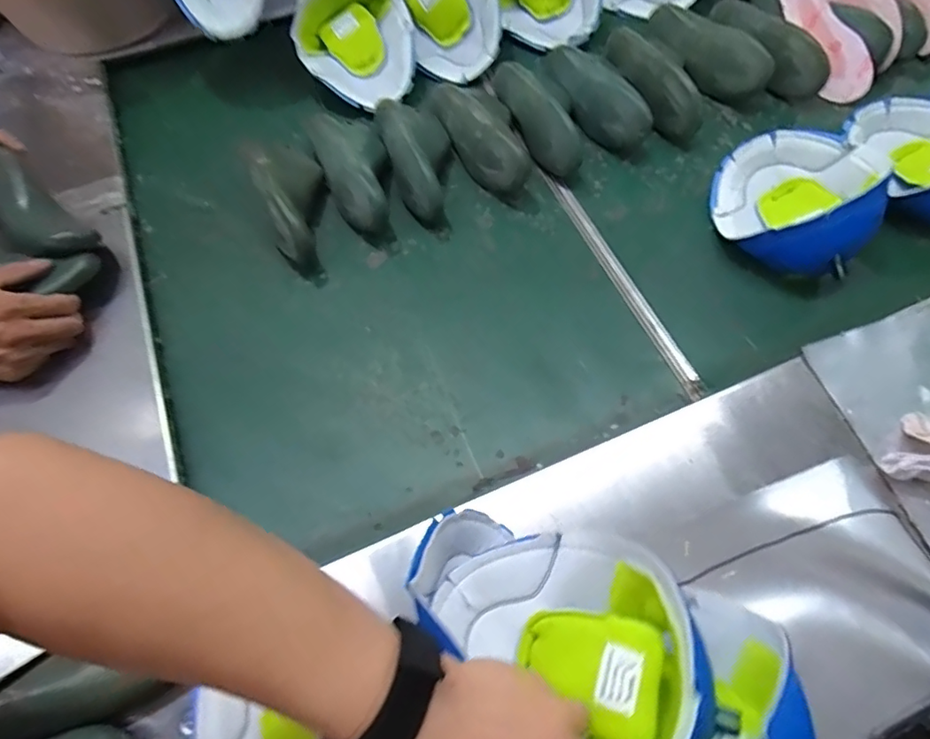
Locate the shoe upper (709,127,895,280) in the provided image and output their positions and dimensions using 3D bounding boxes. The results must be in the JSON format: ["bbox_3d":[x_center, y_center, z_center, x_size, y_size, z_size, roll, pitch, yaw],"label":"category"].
[{"bbox_3d":[0.361,-0.194,0.602,0.156,0.079,0.185,17,63,12],"label":"shoe upper"}]

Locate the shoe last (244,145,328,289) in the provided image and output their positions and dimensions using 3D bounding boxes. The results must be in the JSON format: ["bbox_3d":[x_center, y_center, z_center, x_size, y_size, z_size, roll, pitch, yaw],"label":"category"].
[{"bbox_3d":[-0.194,-0.189,0.633,0.083,0.064,0.177,-21,61,-9],"label":"shoe last"}]

